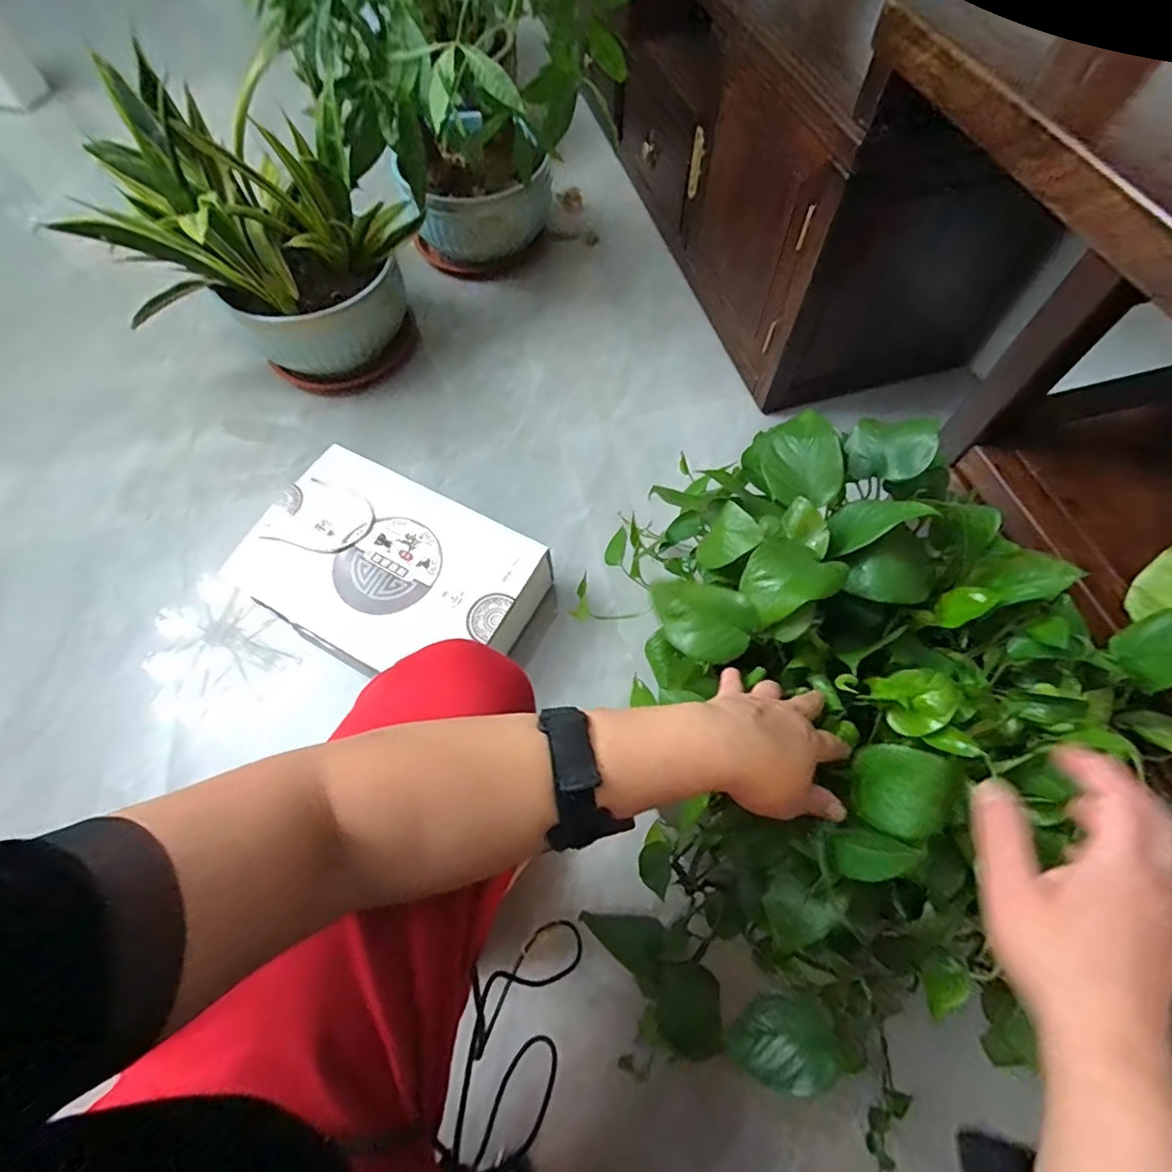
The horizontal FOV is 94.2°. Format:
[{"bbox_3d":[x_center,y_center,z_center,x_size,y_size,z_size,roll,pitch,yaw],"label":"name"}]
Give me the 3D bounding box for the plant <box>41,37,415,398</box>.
[{"bbox_3d":[-0.540,-0.552,0.935,0.343,0.400,0.391,23,67,13],"label":"plant"}]

